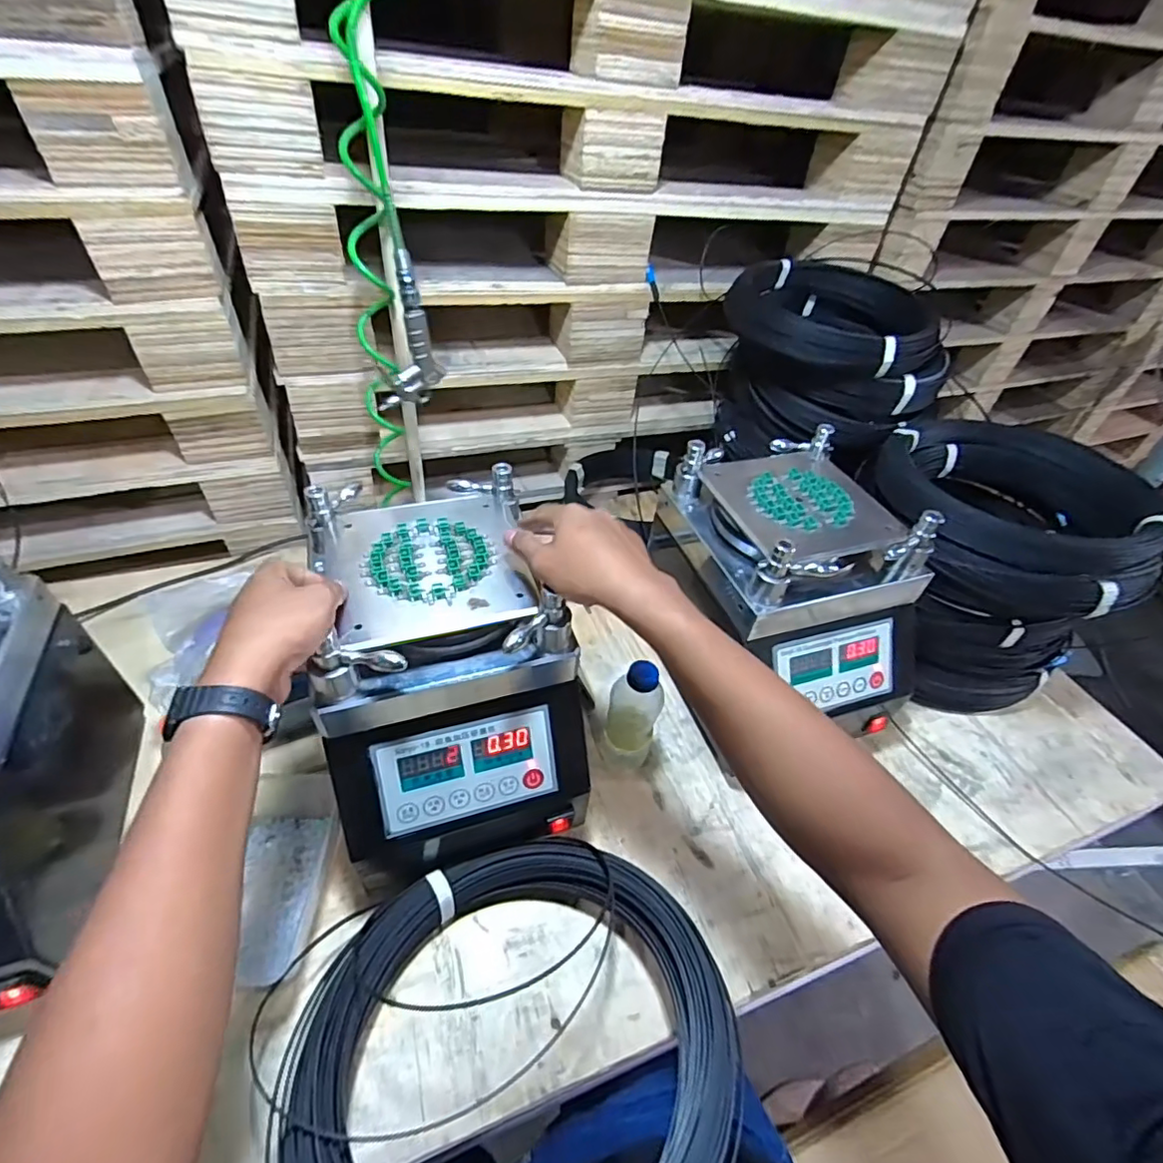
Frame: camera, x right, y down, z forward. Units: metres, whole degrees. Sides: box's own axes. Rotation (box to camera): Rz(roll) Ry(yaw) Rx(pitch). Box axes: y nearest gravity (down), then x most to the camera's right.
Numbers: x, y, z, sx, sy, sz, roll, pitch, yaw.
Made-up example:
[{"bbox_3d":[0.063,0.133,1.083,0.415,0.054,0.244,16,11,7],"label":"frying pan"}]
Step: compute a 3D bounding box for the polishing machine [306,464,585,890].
[{"bbox_3d":[-0.123,0.093,0.543,0.209,0.235,0.252,-9,47,-14],"label":"polishing machine"}]

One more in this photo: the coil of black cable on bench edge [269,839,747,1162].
[{"bbox_3d":[-0.047,0.332,0.428,0.305,0.056,0.280,-11,30,-21],"label":"coil of black cable on bench edge"}]

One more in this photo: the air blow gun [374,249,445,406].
[{"bbox_3d":[-0.214,-0.298,0.675,0.079,0.169,0.026,-18,50,-22],"label":"air blow gun"}]

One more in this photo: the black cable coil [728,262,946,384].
[{"bbox_3d":[0.377,-0.392,0.847,0.286,0.078,0.285,3,45,-3],"label":"black cable coil"}]

